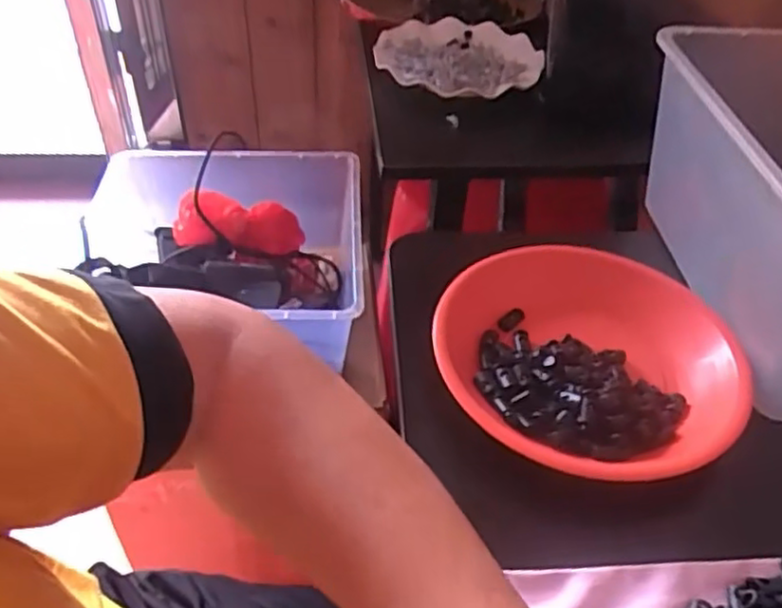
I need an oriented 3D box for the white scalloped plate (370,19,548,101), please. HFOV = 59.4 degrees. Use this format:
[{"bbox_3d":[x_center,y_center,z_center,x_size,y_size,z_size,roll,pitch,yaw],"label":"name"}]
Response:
[{"bbox_3d":[0.076,-0.278,0.764,0.181,0.022,0.176,2,43,-2],"label":"white scalloped plate"}]

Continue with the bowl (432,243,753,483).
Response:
[{"bbox_3d":[0.122,0.030,0.449,0.180,0.037,0.193,2,43,-2],"label":"bowl"}]

